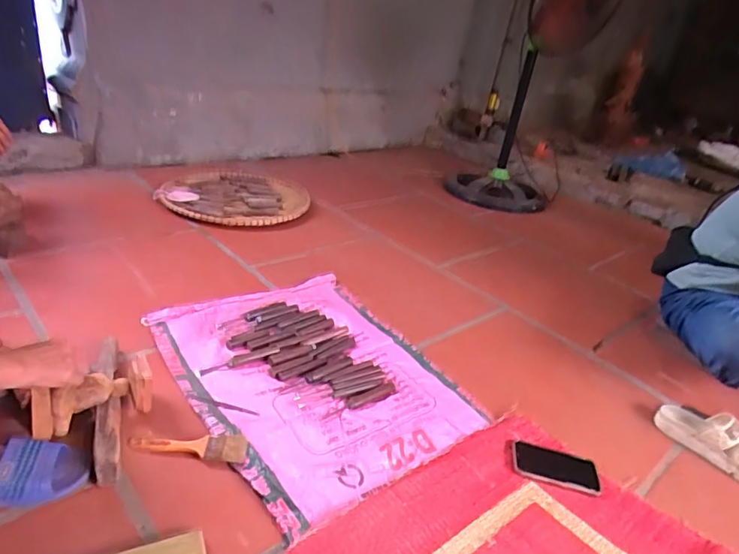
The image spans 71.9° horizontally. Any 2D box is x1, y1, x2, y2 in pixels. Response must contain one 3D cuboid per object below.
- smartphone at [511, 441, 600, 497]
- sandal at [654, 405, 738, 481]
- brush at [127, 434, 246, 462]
[{"bbox_3d":[0.324,0.332,0.894,0.145,0.012,0.078,12,28,7],"label":"smartphone"},{"bbox_3d":[0.687,0.318,0.993,0.075,0.071,0.224,-18,37,-41],"label":"sandal"},{"bbox_3d":[-0.288,0.271,0.821,0.183,0.020,0.050,6,29,-2],"label":"brush"}]

